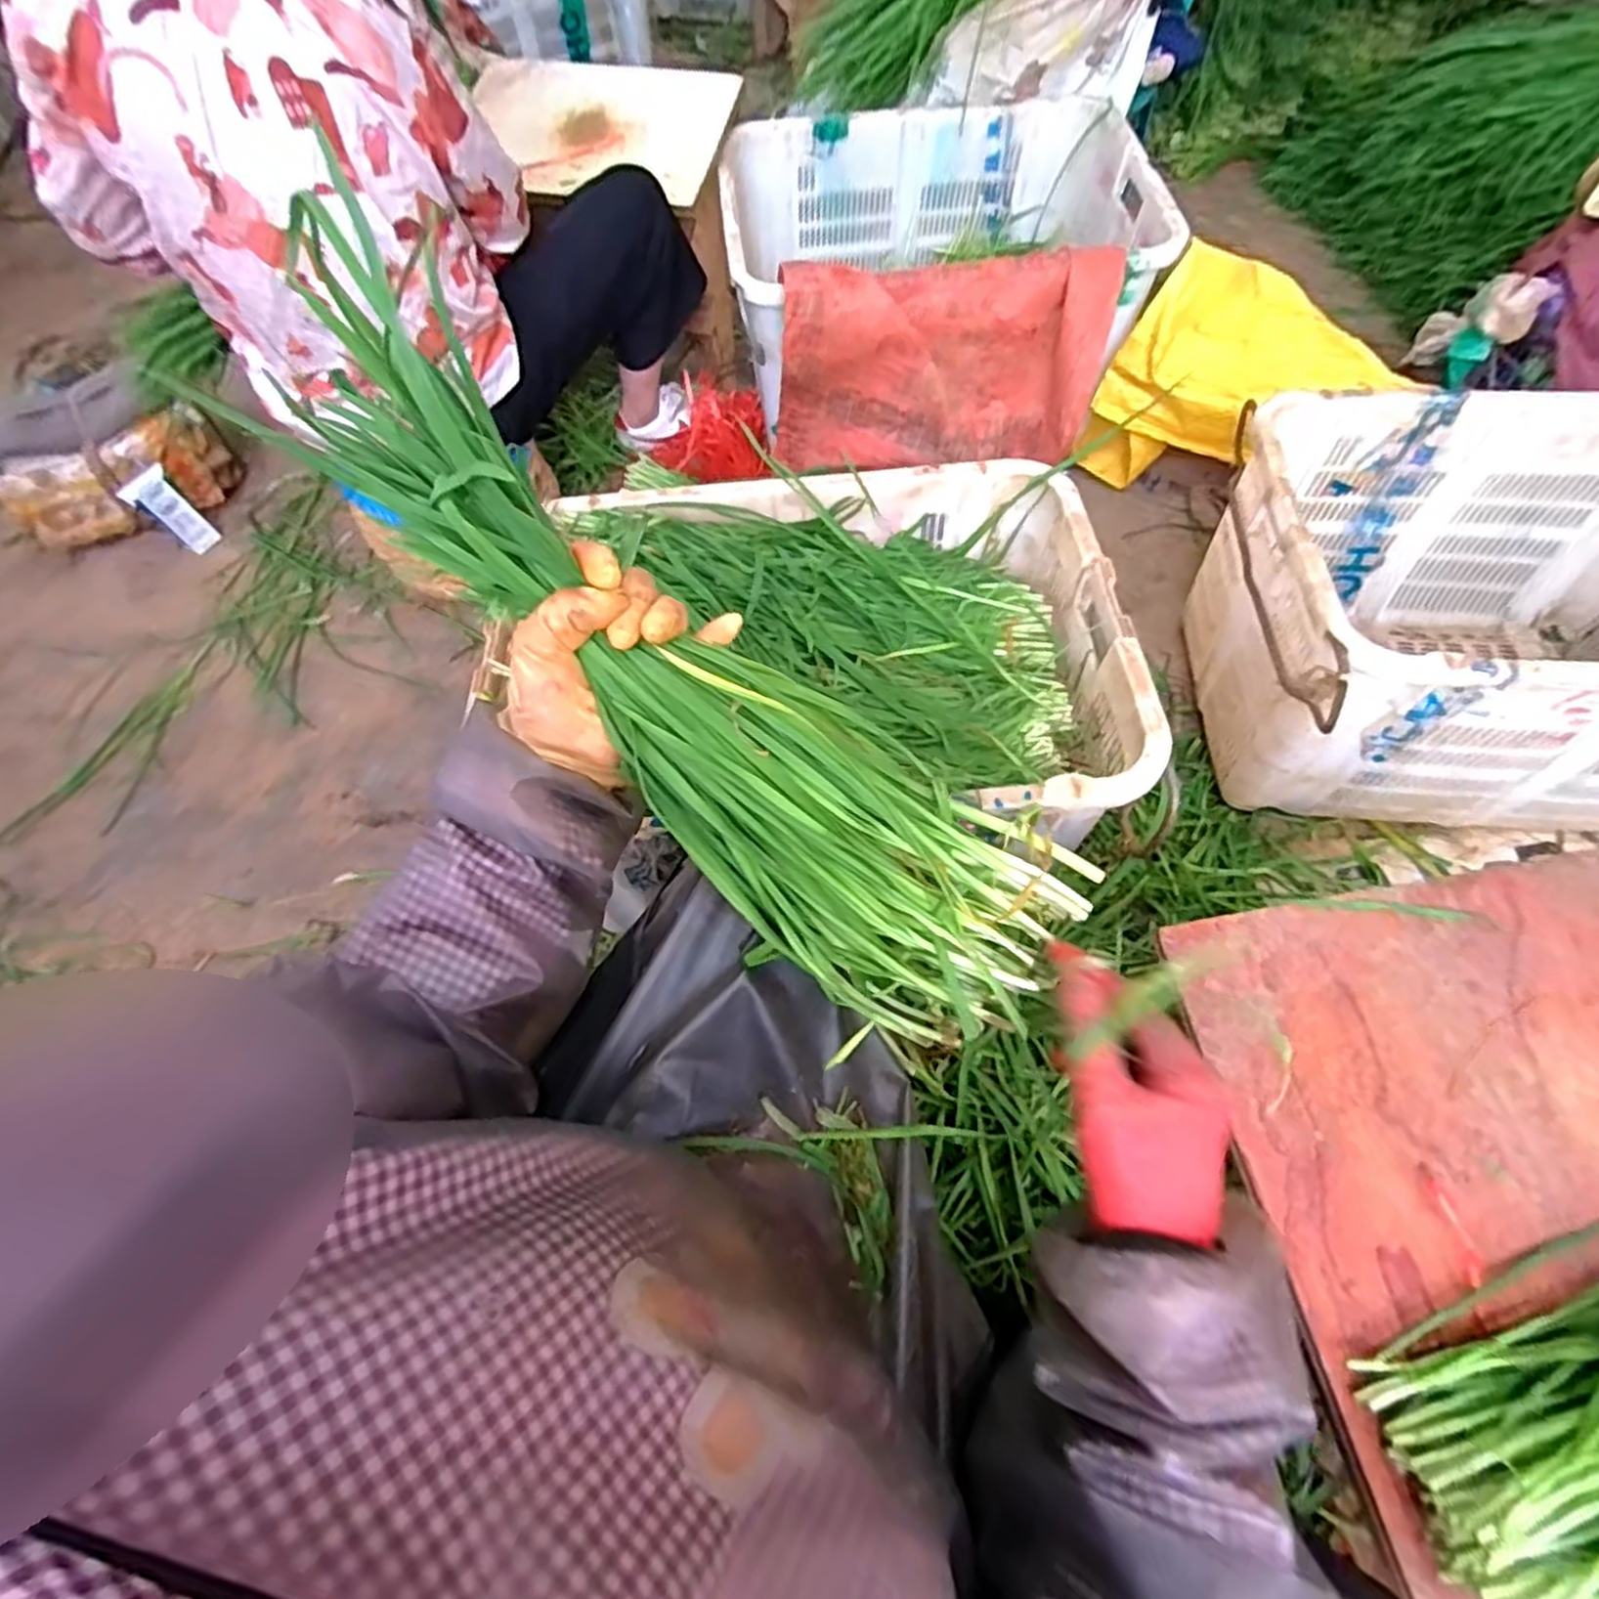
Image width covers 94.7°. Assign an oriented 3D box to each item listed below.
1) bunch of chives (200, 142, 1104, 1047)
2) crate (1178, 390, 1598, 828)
[{"bbox_3d":[-0.057,-0.056,0.393,0.476,0.094,0.131,42,71,-12],"label":"bunch of chives"},{"bbox_3d":[0.923,-0.234,0.977,0.723,0.395,0.474,2,65,3],"label":"crate"}]

